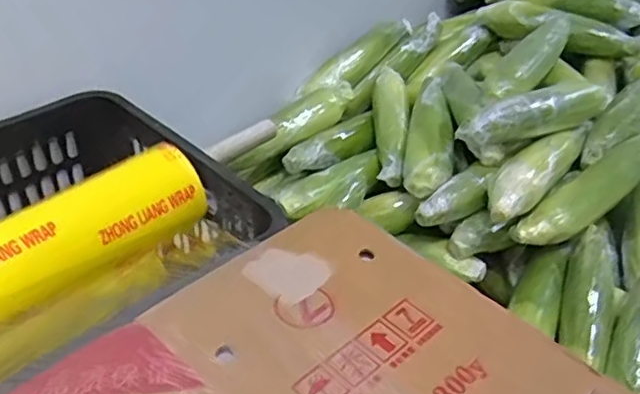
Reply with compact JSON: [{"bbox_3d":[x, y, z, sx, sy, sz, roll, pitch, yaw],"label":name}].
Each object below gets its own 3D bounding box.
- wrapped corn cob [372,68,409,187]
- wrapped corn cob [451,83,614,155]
[{"bbox_3d":[0.105,-0.101,0.918,0.046,0.046,0.213,2,54,-2],"label":"wrapped corn cob"},{"bbox_3d":[0.288,-0.106,0.824,0.251,0.056,0.045,-17,43,-24],"label":"wrapped corn cob"}]

